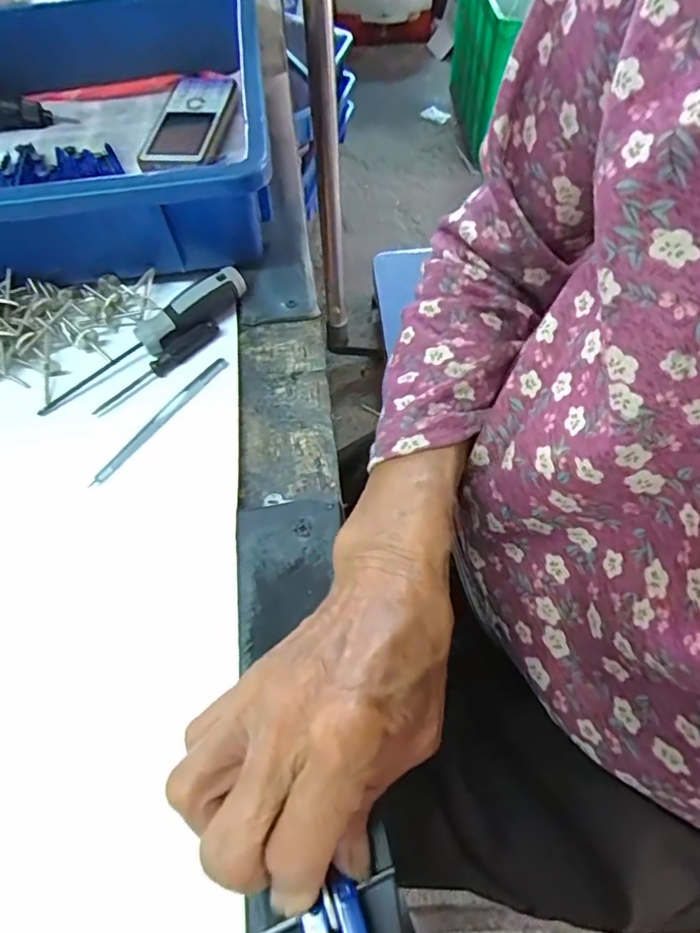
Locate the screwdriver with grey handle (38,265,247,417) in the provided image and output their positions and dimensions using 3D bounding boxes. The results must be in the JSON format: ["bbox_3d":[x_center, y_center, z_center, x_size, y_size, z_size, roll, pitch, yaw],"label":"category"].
[{"bbox_3d":[-0.127,-0.082,0.329,0.144,0.024,0.018,-39,66,-18],"label":"screwdriver with grey handle"}]

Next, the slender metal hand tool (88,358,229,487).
[{"bbox_3d":[-0.110,-0.029,0.310,0.007,0.007,0.103,31,66,19],"label":"slender metal hand tool"}]

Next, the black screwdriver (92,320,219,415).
[{"bbox_3d":[-0.120,-0.064,0.329,0.012,0.008,0.090,38,68,21],"label":"black screwdriver"}]

